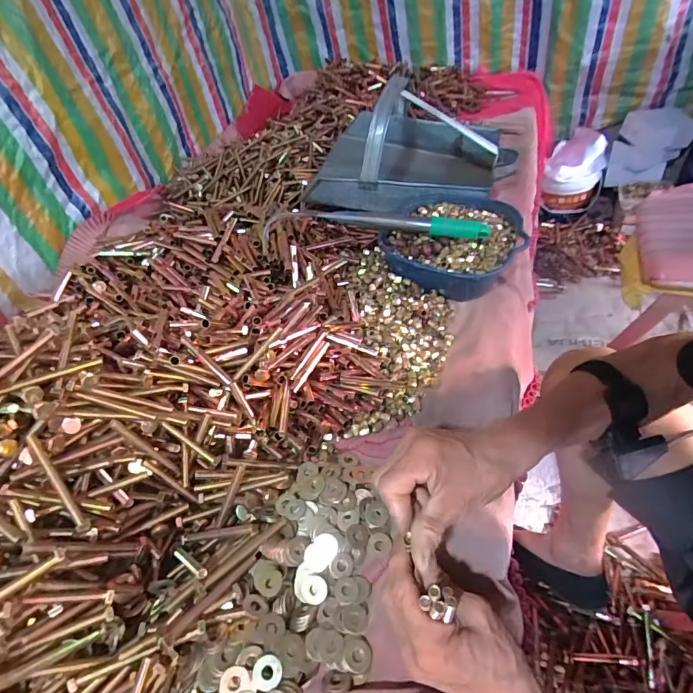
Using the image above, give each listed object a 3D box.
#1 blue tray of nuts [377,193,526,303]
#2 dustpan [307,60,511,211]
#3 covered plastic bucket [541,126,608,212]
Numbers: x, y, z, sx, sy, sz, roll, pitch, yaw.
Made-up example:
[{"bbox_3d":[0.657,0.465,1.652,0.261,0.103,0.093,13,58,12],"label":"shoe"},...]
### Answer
[{"bbox_3d":[0.184,-0.176,0.713,0.225,0.094,0.235,16,52,24],"label":"blue tray of nuts"},{"bbox_3d":[0.128,-0.437,0.884,0.409,0.201,0.368,5,48,20],"label":"dustpan"},{"bbox_3d":[0.851,-0.650,1.557,0.185,0.198,0.243,12,50,26],"label":"covered plastic bucket"}]

